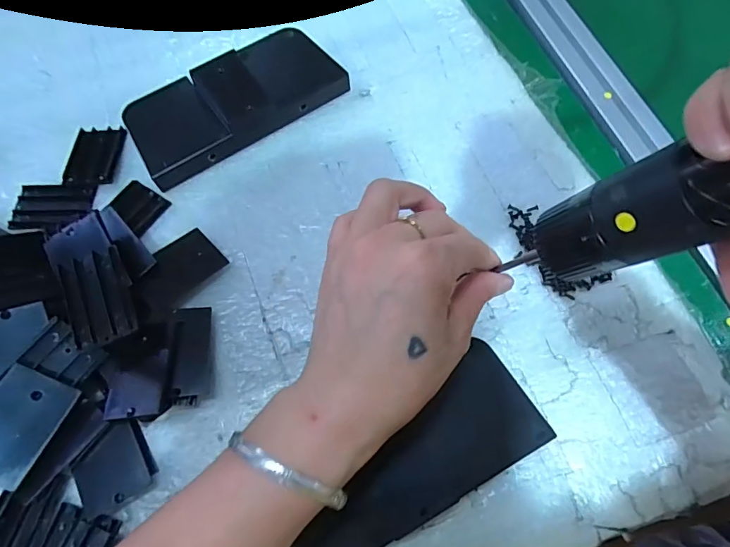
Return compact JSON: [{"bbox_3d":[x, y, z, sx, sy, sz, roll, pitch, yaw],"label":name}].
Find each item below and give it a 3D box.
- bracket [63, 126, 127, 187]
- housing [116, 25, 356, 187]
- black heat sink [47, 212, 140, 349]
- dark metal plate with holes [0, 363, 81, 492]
[{"bbox_3d":[-0.202,-0.087,0.342,0.038,0.008,0.055,-5,66,-1],"label":"bracket"},{"bbox_3d":[-0.099,-0.133,0.349,0.161,0.032,0.074,-36,70,-14],"label":"housing"},{"bbox_3d":[-0.161,0.002,0.269,0.037,0.009,0.084,-25,72,-10],"label":"black heat sink"},{"bbox_3d":[-0.184,0.080,0.239,0.036,0.005,0.054,34,65,-19],"label":"dark metal plate with holes"}]

